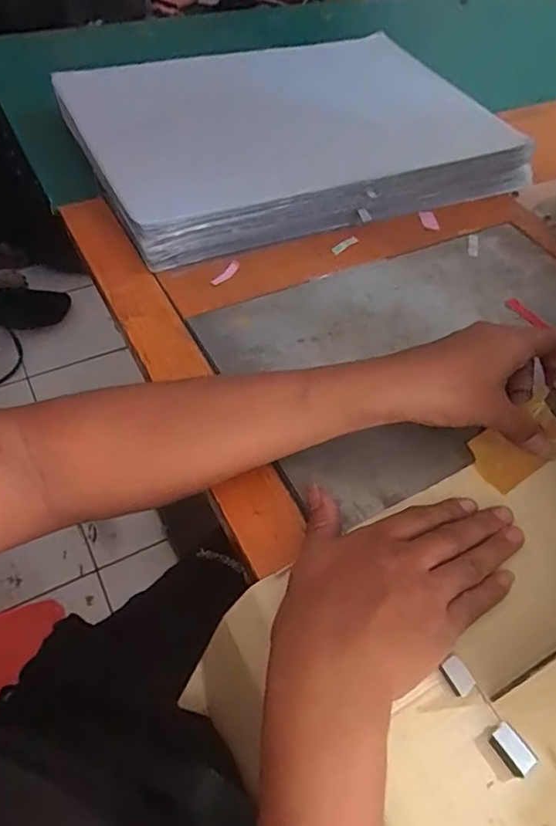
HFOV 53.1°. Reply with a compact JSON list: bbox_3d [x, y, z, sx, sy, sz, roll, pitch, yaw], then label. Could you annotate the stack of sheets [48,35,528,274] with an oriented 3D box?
[{"bbox_3d":[0.014,-0.343,0.671,0.463,0.069,0.349,-20,56,-19],"label":"stack of sheets"}]

